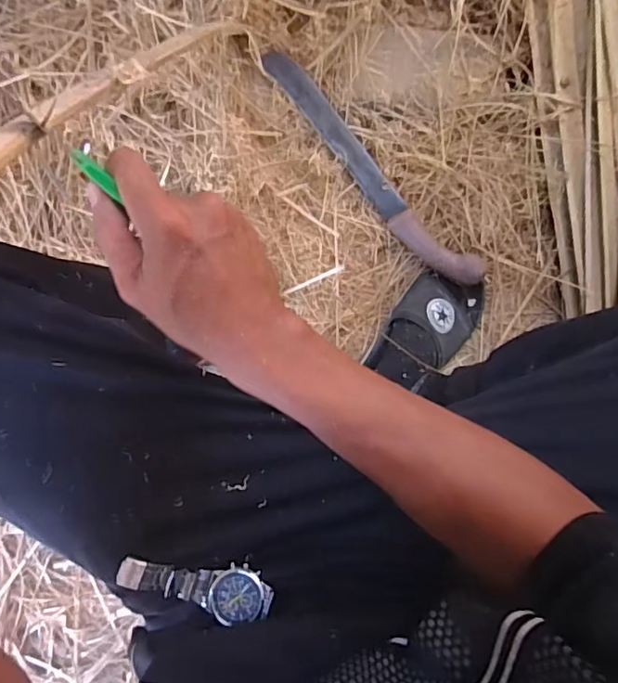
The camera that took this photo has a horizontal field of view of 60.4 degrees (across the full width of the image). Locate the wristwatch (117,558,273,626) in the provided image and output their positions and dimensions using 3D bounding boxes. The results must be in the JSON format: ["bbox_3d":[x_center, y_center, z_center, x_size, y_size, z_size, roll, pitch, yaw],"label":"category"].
[{"bbox_3d":[-0.079,0.173,0.371,0.105,0.016,0.034,4,89,1],"label":"wristwatch"}]

